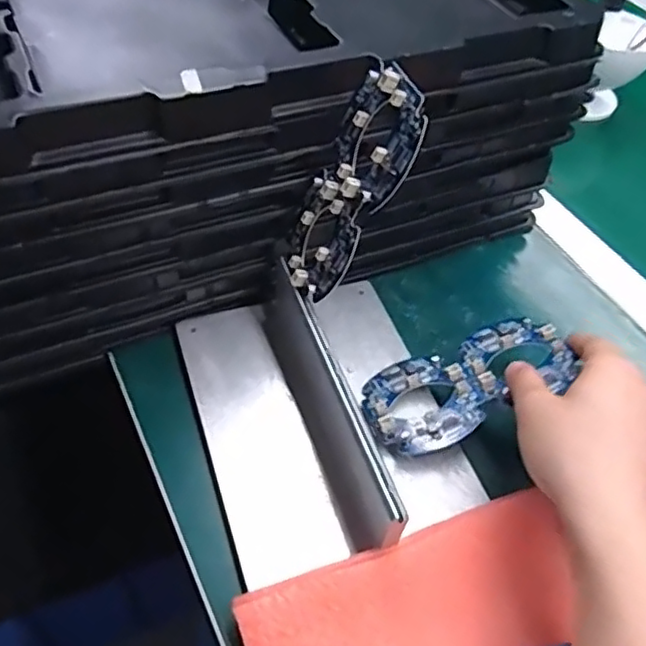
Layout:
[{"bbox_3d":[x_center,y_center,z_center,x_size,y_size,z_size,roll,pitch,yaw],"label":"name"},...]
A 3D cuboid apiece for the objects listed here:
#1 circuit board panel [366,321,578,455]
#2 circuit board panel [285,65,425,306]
[{"bbox_3d":[0.087,0.035,0.379,0.126,0.010,0.065,-22,46,-8],"label":"circuit board panel"},{"bbox_3d":[0.014,-0.068,0.329,0.011,0.124,0.058,-5,48,-40],"label":"circuit board panel"}]

